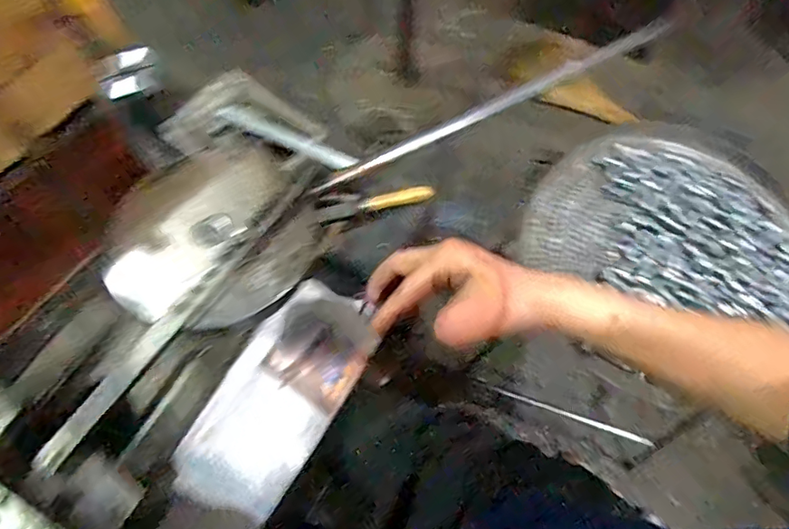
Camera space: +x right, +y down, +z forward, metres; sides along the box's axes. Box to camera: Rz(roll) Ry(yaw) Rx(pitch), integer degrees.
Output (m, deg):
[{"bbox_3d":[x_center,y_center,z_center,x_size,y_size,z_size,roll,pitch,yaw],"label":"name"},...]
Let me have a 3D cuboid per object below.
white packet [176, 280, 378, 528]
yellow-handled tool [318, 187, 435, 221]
[{"bbox_3d":[-0.115,0.133,0.569,0.120,0.030,0.247,39,66,-17],"label":"white packet"},{"bbox_3d":[-0.021,-0.075,0.647,0.142,0.020,0.017,-15,65,-7],"label":"yellow-handled tool"}]

